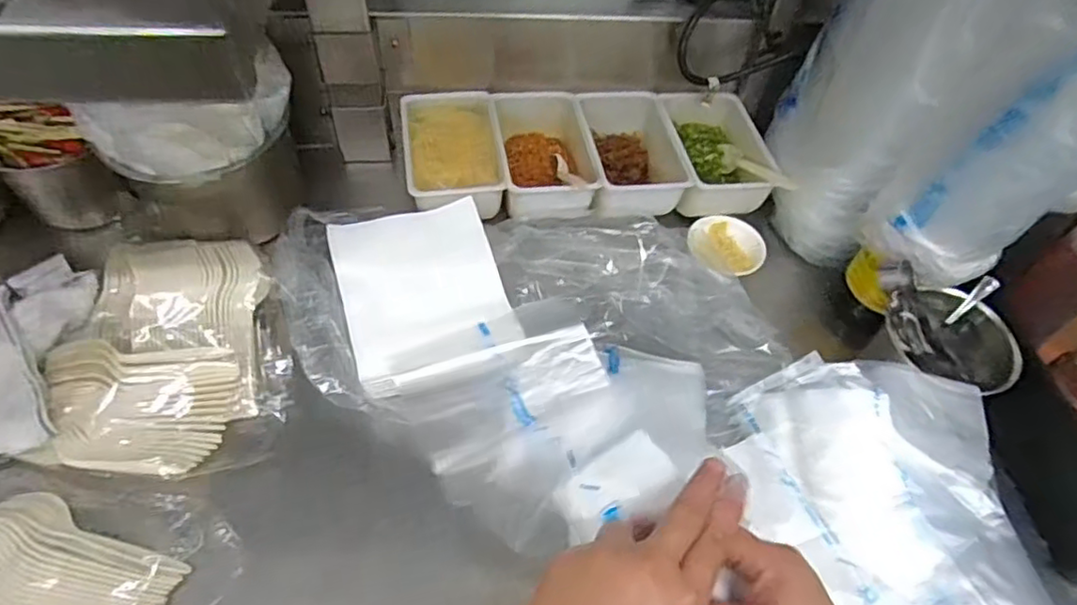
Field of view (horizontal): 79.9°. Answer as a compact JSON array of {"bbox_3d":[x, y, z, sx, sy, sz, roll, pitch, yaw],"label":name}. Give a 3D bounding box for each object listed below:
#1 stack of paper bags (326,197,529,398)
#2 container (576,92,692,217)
[{"bbox_3d":[-0.092,-0.008,0.521,0.127,0.027,0.153,-16,56,-14],"label":"stack of paper bags"},{"bbox_3d":[0.089,-0.144,0.643,0.089,0.067,0.153,-3,54,-5],"label":"container"}]

